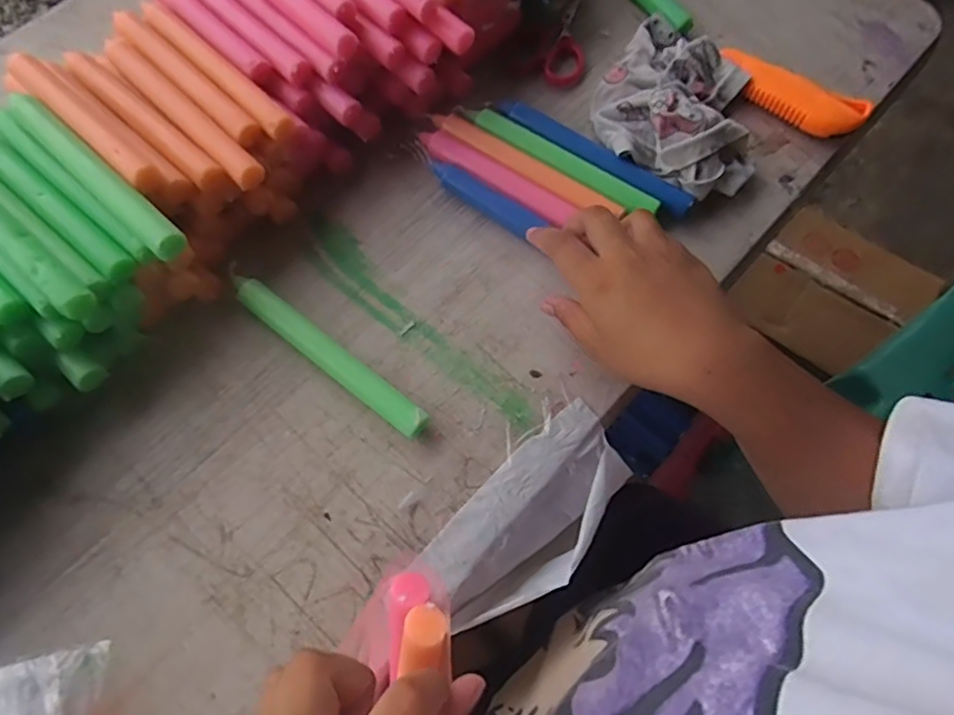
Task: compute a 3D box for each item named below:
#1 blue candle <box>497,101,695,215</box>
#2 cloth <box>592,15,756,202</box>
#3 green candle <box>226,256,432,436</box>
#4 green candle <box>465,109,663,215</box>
[{"bbox_3d":[0.087,-0.152,0.458,0.162,0.017,0.021,37,72,12],"label":"blue candle"},{"bbox_3d":[0.161,-0.196,0.464,0.126,0.046,0.141,30,71,10],"label":"cloth"},{"bbox_3d":[-0.103,-0.006,0.402,0.176,0.018,0.020,38,73,12],"label":"green candle"},{"bbox_3d":[0.061,-0.149,0.458,0.161,0.016,0.019,35,72,12],"label":"green candle"}]

